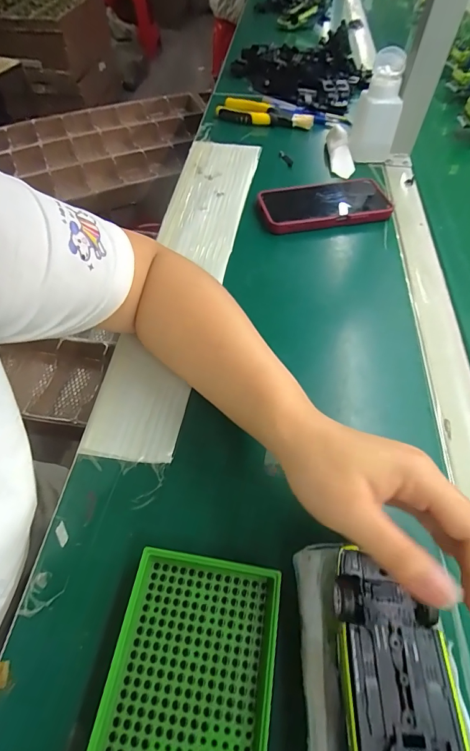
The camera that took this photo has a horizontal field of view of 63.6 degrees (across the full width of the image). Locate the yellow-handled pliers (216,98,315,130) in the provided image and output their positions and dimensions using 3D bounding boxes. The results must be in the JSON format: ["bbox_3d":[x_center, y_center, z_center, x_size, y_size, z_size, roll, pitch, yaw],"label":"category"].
[{"bbox_3d":[0.054,-0.464,0.676,0.168,0.027,0.048,13,57,8],"label":"yellow-handled pliers"}]

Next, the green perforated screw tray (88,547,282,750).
[{"bbox_3d":[-0.026,0.181,0.216,0.091,0.026,0.136,8,56,5],"label":"green perforated screw tray"}]

